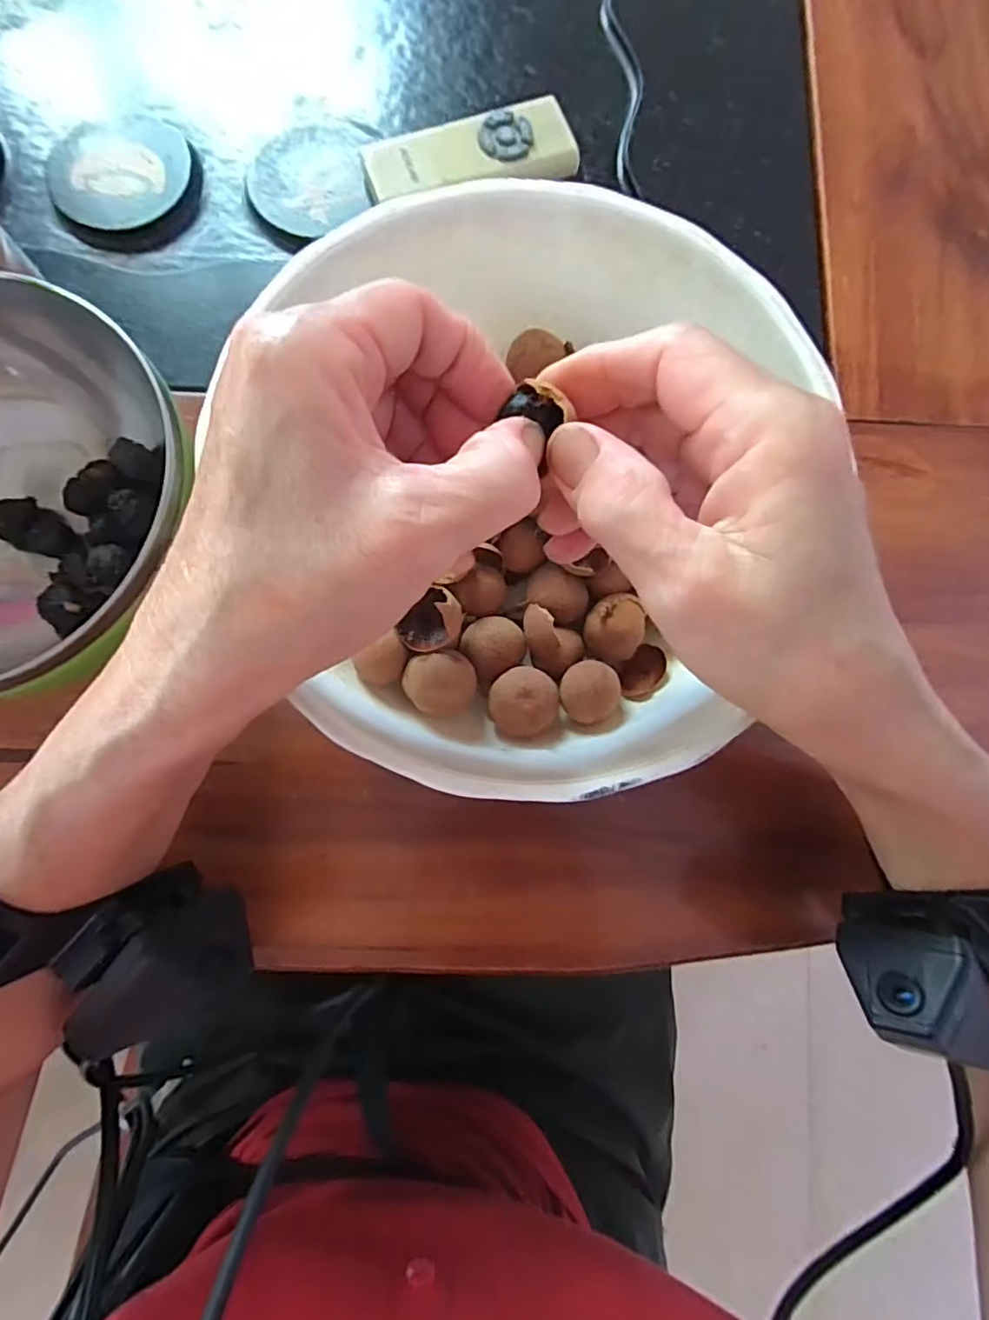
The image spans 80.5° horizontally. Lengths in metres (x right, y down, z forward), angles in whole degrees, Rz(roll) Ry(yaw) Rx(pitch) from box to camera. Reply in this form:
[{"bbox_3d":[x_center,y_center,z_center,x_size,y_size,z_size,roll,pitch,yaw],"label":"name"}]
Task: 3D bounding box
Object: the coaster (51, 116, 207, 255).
[{"bbox_3d":[-0.195,-0.253,0.310,0.076,0.006,0.077,0,80,-2],"label":"coaster"}]

